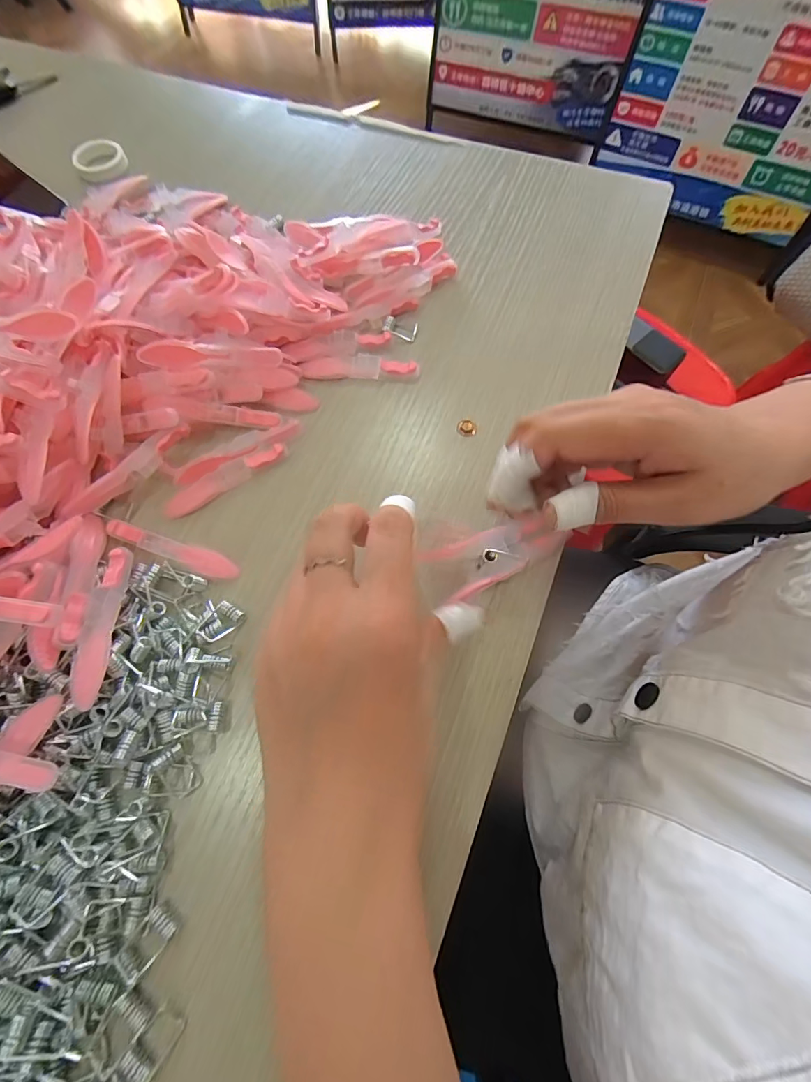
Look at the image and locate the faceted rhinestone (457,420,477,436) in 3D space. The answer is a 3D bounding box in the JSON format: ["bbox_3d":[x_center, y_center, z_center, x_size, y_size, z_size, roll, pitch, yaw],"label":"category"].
[{"bbox_3d":[0.038,-0.070,0.272,0.011,0.005,0.012,0,69,1],"label":"faceted rhinestone"}]

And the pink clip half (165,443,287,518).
[{"bbox_3d":[-0.105,-0.037,0.260,0.074,0.007,0.015,-31,71,-11],"label":"pink clip half"}]

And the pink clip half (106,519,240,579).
[{"bbox_3d":[-0.130,0.004,0.243,0.078,0.010,0.013,18,70,8],"label":"pink clip half"}]

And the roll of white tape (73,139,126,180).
[{"bbox_3d":[-0.252,-0.315,0.365,0.040,0.011,0.035,-31,71,-11],"label":"roll of white tape"}]

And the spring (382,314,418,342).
[{"bbox_3d":[-0.003,-0.144,0.299,0.022,0.008,0.016,9,69,4],"label":"spring"}]

